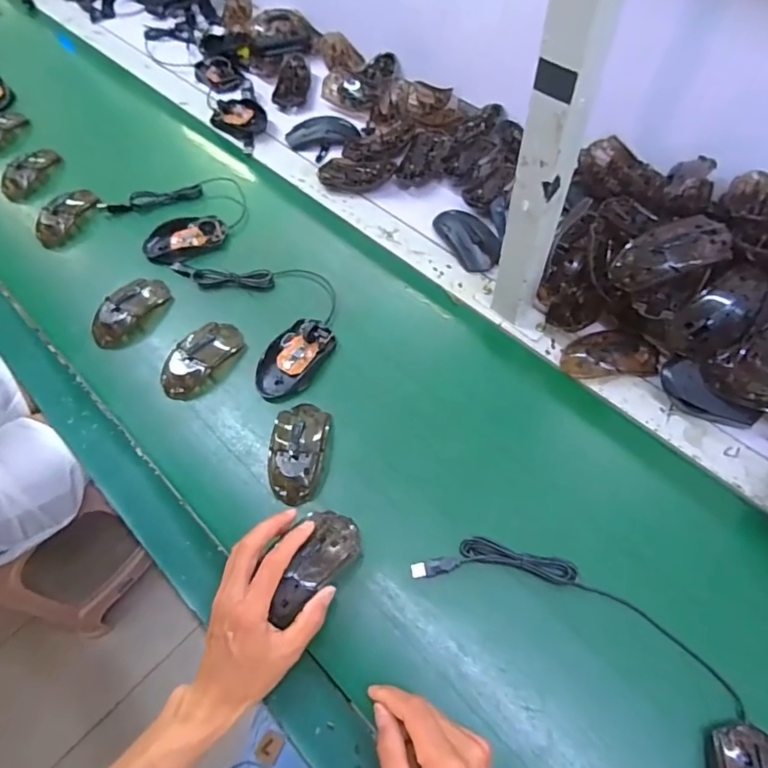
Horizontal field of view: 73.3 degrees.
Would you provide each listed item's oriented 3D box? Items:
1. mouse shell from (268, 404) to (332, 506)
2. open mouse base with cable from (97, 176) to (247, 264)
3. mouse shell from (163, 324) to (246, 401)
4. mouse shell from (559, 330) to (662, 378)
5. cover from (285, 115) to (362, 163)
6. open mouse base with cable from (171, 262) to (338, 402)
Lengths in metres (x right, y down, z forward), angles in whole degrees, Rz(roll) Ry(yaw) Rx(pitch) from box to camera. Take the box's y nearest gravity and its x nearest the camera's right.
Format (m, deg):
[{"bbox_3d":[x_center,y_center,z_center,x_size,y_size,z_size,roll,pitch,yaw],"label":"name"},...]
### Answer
[{"bbox_3d":[-0.089,0.069,0.551,0.062,0.035,0.108,-5,61,2],"label":"mouse shell"},{"bbox_3d":[-0.298,-0.237,0.747,0.201,0.020,0.154,-21,61,-7],"label":"open mouse base with cable"},{"bbox_3d":[-0.225,-0.035,0.618,0.059,0.028,0.109,30,67,19],"label":"mouse shell"},{"bbox_3d":[0.261,-0.037,0.588,0.108,0.027,0.051,-3,61,3],"label":"mouse shell"},{"bbox_3d":[-0.096,-0.388,0.804,0.112,0.029,0.060,-8,61,0],"label":"cover"},{"bbox_3d":[-0.144,-0.105,0.654,0.146,0.022,0.260,-32,63,-13],"label":"open mouse base with cable"}]

